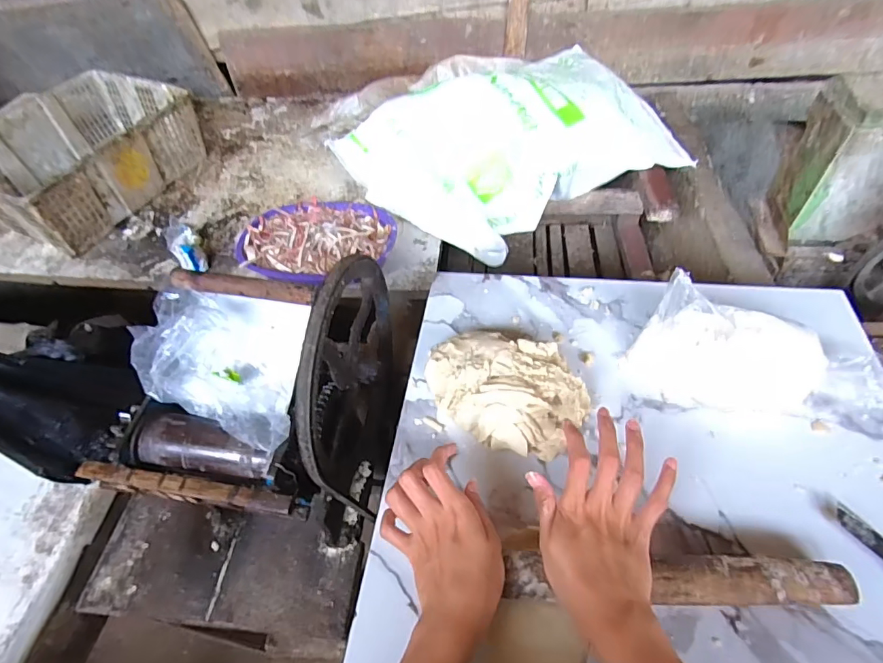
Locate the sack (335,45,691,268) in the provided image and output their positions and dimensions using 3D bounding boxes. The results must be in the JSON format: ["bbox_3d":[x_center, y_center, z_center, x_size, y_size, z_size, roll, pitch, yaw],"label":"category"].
[{"bbox_3d":[0.165,-0.407,1.014,0.660,0.190,0.405,-28,57,-18],"label":"sack"}]

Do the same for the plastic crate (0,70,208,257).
[{"bbox_3d":[-0.840,-0.410,1.122,0.331,0.153,0.475,17,55,15],"label":"plastic crate"}]

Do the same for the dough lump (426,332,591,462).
[{"bbox_3d":[0.067,0.052,0.489,0.163,0.060,0.127,38,63,27],"label":"dough lump"}]

